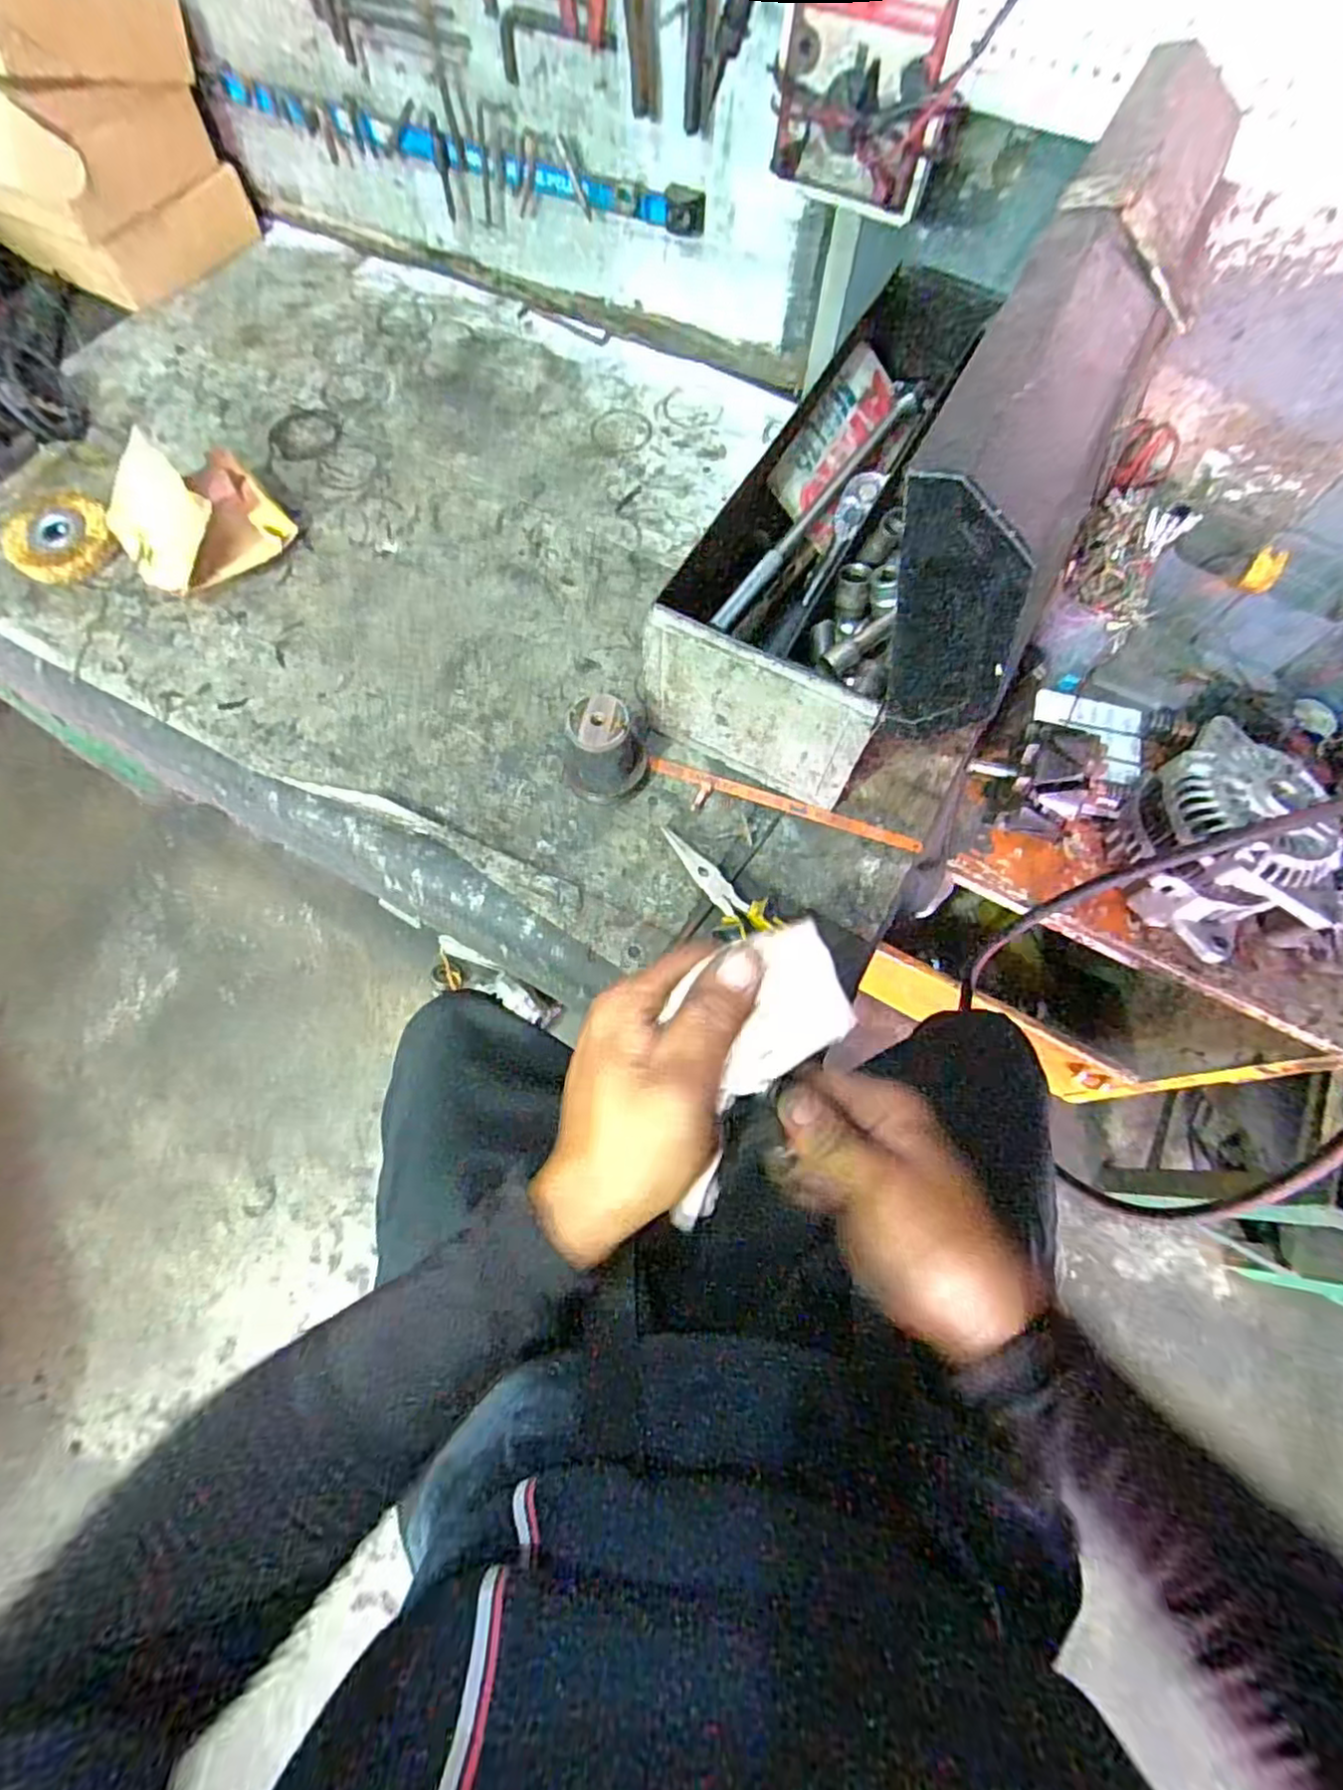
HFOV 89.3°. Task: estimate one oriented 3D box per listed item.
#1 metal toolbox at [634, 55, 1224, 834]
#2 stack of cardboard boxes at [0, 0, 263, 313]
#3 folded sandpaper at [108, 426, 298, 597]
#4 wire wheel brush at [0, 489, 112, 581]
[{"bbox_3d":[0.192,-0.342,0.529,0.226,0.310,0.463,27,71,9],"label":"metal toolbox"},{"bbox_3d":[-0.696,-0.867,0.749,0.300,0.253,0.219,22,70,7],"label":"stack of cardboard boxes"},{"bbox_3d":[-0.476,-0.384,0.662,0.145,0.087,0.136,-39,75,-15],"label":"folded sandpaper"},{"bbox_3d":[-0.619,-0.362,0.685,0.107,0.019,0.097,40,73,13],"label":"wire wheel brush"}]

